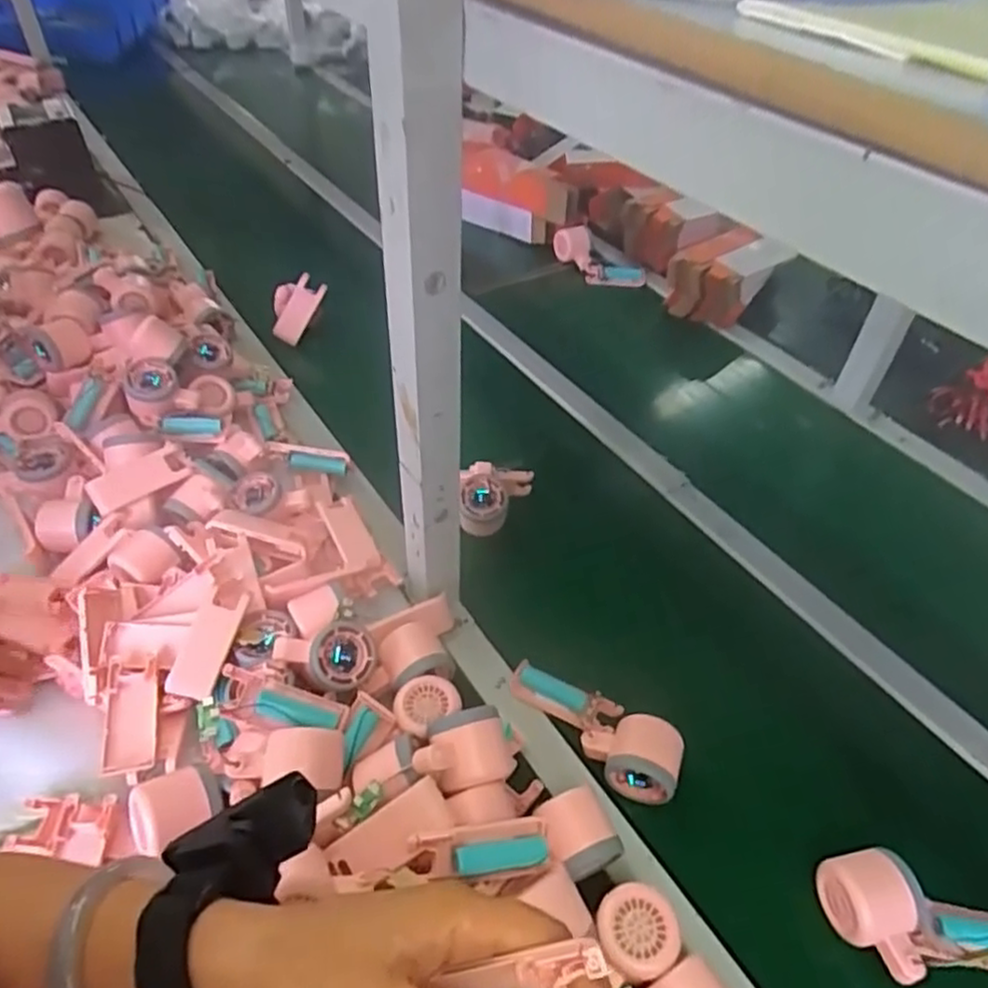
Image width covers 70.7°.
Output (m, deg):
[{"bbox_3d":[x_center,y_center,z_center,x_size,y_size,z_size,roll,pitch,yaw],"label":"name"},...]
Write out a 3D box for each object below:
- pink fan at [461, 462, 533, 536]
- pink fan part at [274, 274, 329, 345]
[{"bbox_3d":[0.003,0.004,0.806,0.084,0.056,0.087,0,46,-1],"label":"pink fan"},{"bbox_3d":[-0.301,-0.275,1.042,0.059,0.133,0.029,30,46,-12],"label":"pink fan part"}]

